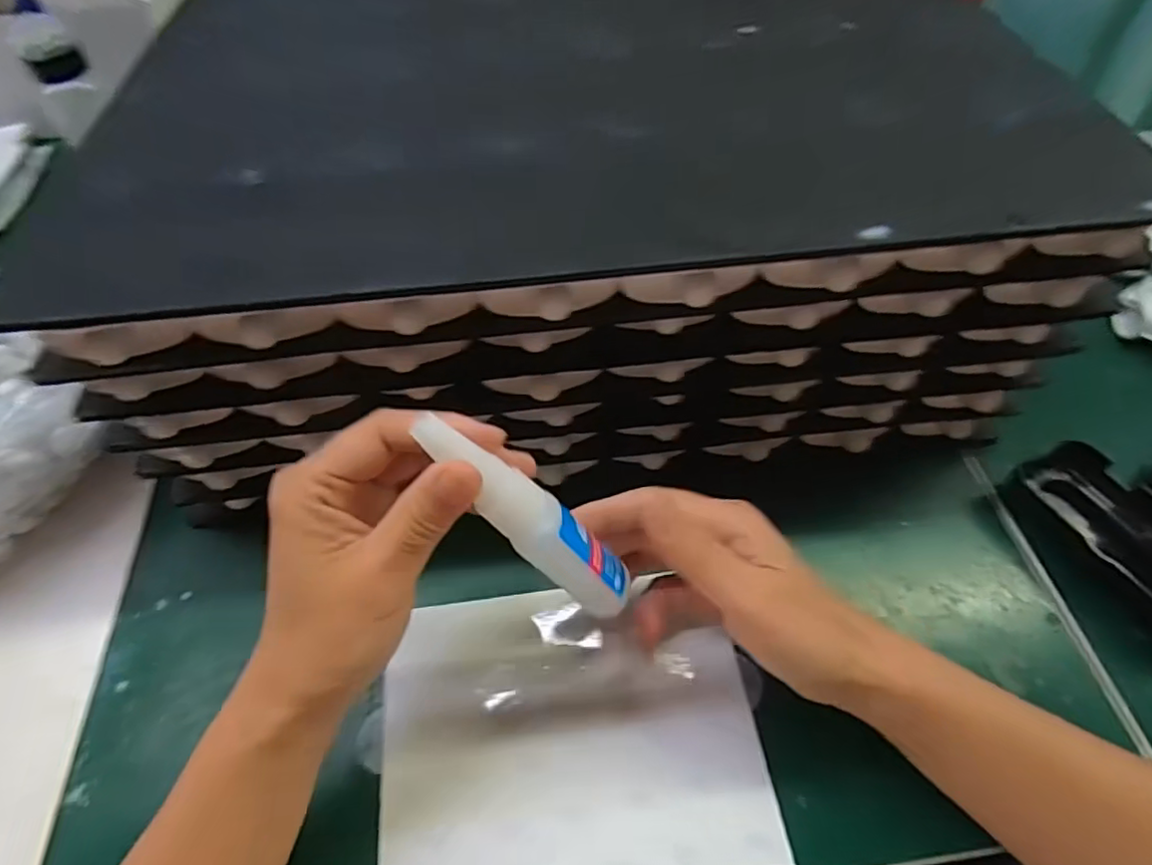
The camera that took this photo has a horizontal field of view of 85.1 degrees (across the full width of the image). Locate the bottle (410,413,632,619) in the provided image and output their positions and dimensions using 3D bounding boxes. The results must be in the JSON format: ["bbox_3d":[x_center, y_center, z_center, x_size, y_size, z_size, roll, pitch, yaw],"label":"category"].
[{"bbox_3d":[-0.017,0.031,0.234,0.105,0.014,0.022,46,61,-18],"label":"bottle"}]

